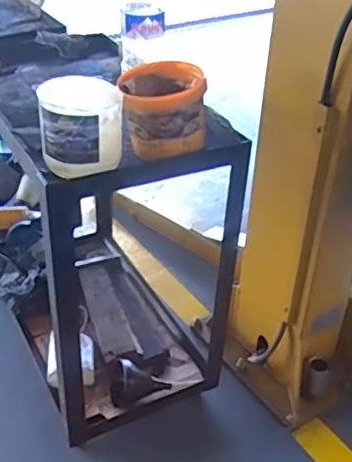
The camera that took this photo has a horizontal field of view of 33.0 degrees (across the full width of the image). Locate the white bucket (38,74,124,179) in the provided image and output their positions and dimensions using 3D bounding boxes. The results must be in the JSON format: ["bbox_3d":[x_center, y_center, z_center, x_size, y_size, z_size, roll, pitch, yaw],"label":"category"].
[{"bbox_3d":[-0.184,-0.206,1.173,0.158,0.148,0.155,-4,36,-8],"label":"white bucket"}]

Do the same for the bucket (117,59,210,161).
[{"bbox_3d":[-0.027,-0.257,1.258,0.174,0.128,0.155,-10,37,-15],"label":"bucket"}]

